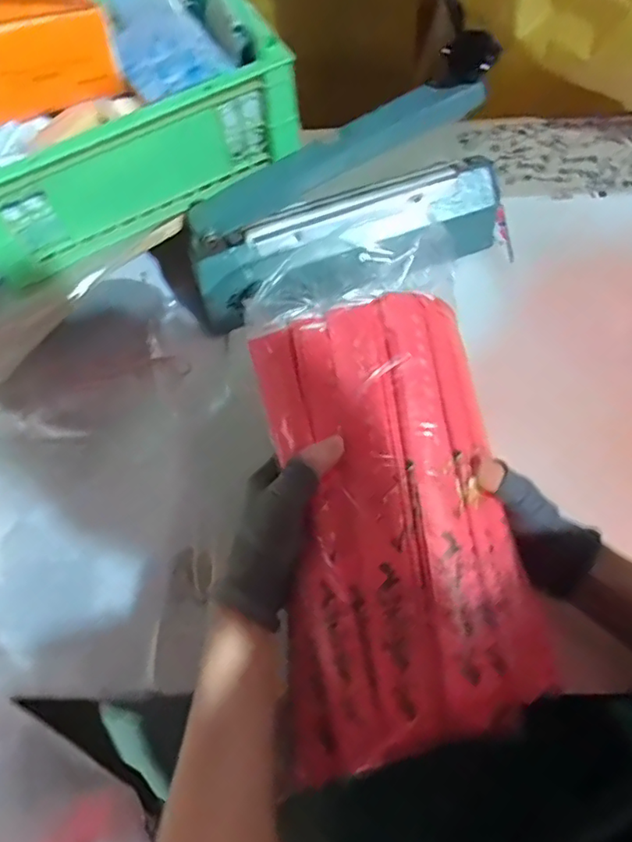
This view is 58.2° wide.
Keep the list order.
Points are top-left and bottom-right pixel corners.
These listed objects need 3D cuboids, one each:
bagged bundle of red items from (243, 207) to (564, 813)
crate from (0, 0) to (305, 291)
[{"bbox_3d":[0.050,0.032,0.374,0.162,0.050,0.341,-5,74,-1],"label":"bagged bundle of red items"},{"bbox_3d":[-0.186,-0.273,0.492,0.279,0.108,0.207,-27,67,-11],"label":"crate"}]

